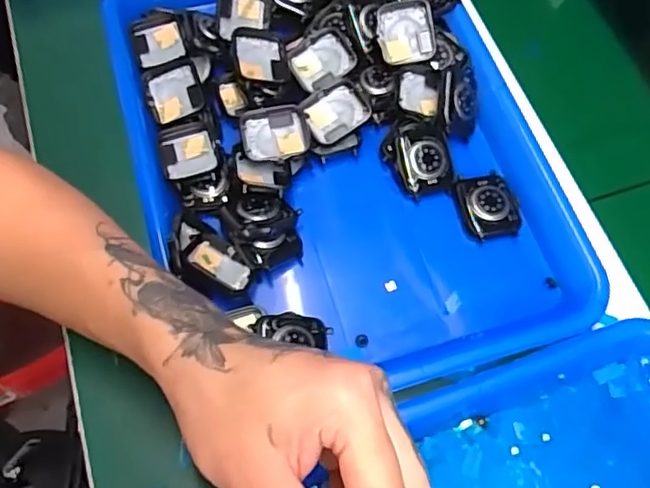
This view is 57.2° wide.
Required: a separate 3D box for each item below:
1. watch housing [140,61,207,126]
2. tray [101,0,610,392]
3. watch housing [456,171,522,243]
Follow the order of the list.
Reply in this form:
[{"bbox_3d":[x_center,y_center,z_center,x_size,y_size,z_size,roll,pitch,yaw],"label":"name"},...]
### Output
[{"bbox_3d":[-0.102,-0.101,0.404,0.038,0.015,0.043,-14,67,-8],"label":"watch housing"},{"bbox_3d":[0.006,-0.070,0.389,0.255,0.042,0.328,-15,67,-8],"label":"tray"},{"bbox_3d":[0.105,-0.023,0.385,0.034,0.014,0.042,-12,67,-7],"label":"watch housing"}]

